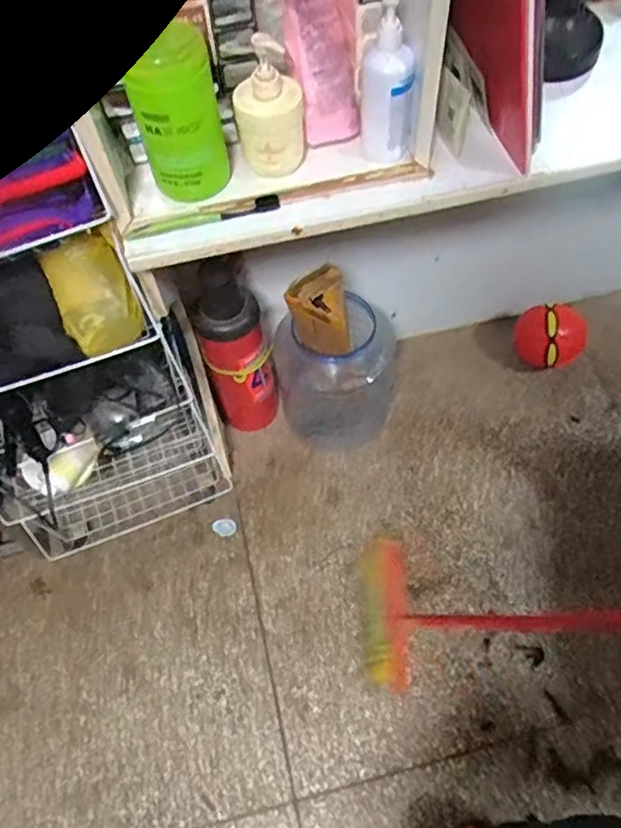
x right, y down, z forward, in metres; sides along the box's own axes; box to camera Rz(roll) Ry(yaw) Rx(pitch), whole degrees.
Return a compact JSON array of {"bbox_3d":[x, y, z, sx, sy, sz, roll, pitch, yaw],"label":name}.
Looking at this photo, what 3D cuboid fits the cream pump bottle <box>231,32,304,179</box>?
[{"bbox_3d":[-0.047,-0.346,0.697,0.081,0.138,0.074,-10,60,-3],"label":"cream pump bottle"}]

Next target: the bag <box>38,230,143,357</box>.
[{"bbox_3d":[-0.288,-0.162,0.812,0.101,0.127,0.112,-28,62,-13],"label":"bag"}]

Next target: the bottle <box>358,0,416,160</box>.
[{"bbox_3d":[0.088,-0.393,0.710,0.063,0.186,0.077,3,60,4],"label":"bottle"}]

